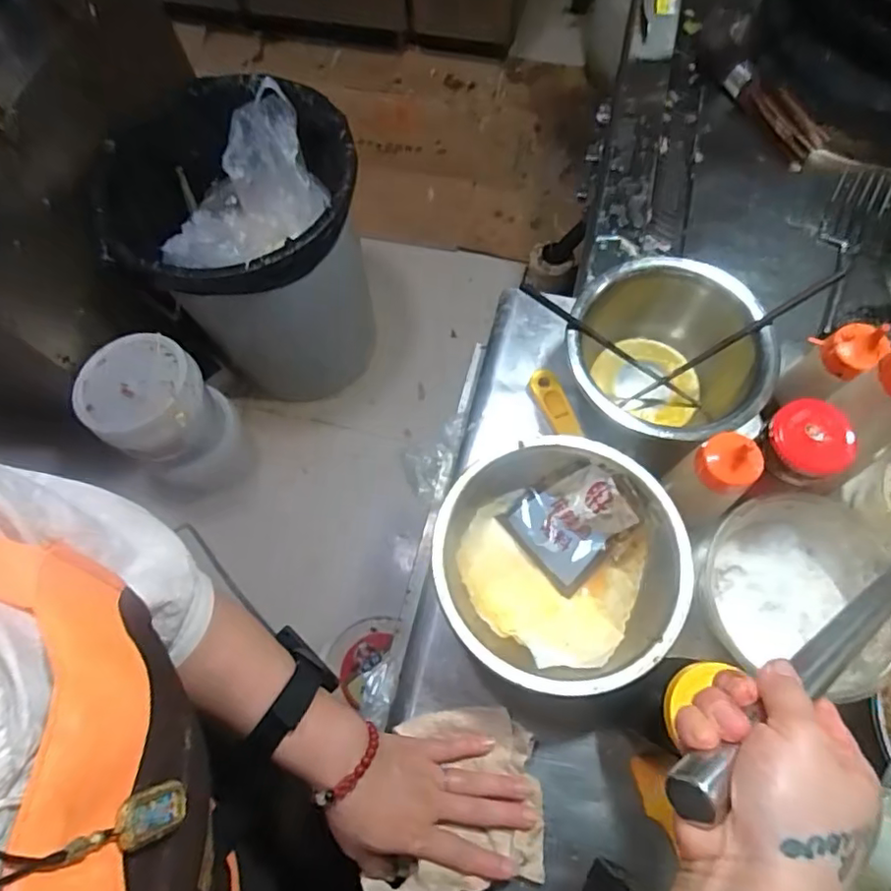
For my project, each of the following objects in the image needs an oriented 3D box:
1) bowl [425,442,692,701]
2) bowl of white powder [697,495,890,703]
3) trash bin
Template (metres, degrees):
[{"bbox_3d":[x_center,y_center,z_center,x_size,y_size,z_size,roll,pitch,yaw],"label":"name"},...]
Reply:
[{"bbox_3d":[0.101,0.109,0.529,0.211,0.088,0.206,-1,69,2],"label":"bowl"},{"bbox_3d":[0.311,0.124,0.513,0.148,0.071,0.142,-1,69,2],"label":"bowl of white powder"},{"bbox_3d":[-0.431,-0.428,1.385,0.495,0.631,0.527,-1,69,2],"label":"trash bin"}]

